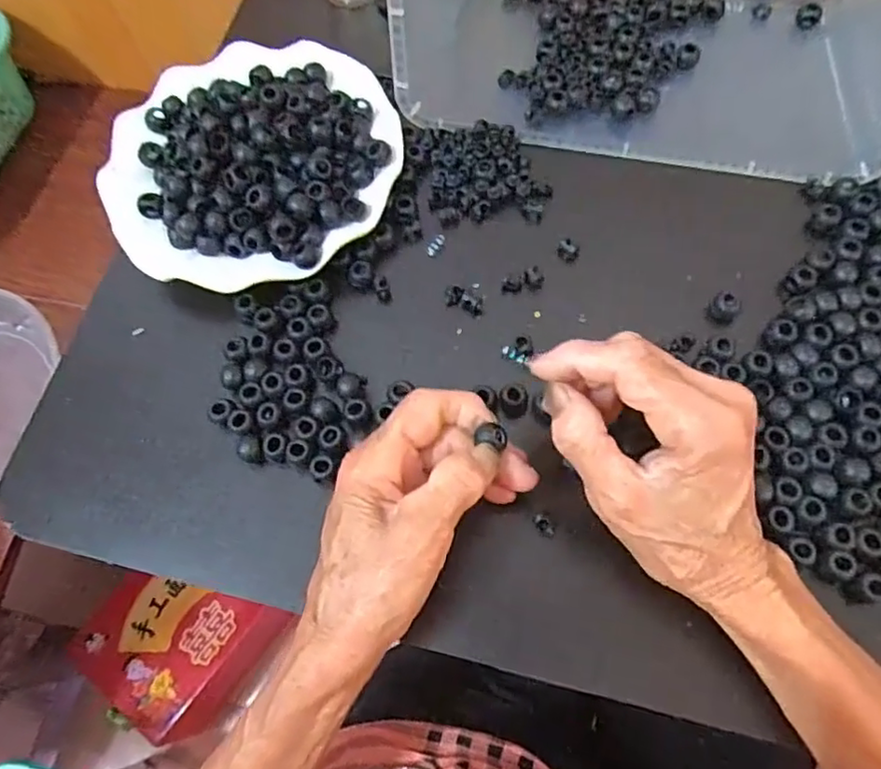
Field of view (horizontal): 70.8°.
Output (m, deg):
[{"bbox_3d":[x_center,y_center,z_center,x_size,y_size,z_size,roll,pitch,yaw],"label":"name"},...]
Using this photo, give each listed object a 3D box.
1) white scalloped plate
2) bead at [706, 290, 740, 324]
[{"bbox_3d":[-0.113,-0.141,0.373,0.174,0.030,0.170,-17,74,-5],"label":"white scalloped plate"},{"bbox_3d":[0.158,-0.042,0.345,0.013,0.016,0.015,-43,78,-12],"label":"bead"}]

